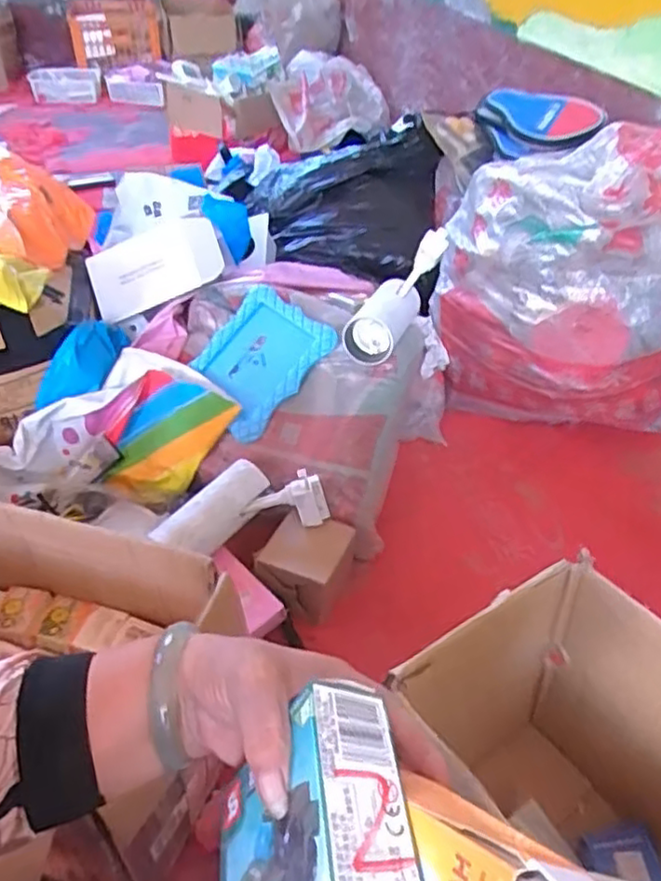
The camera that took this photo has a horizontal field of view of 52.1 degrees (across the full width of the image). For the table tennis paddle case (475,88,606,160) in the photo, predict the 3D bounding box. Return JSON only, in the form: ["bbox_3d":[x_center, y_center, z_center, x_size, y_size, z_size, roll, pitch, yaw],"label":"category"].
[{"bbox_3d":[0.394,-0.625,1.335,0.250,0.037,0.153,25,80,32],"label":"table tennis paddle case"}]

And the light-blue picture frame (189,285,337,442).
[{"bbox_3d":[-0.118,-0.124,1.054,0.162,0.033,0.211,36,86,20],"label":"light-blue picture frame"}]

